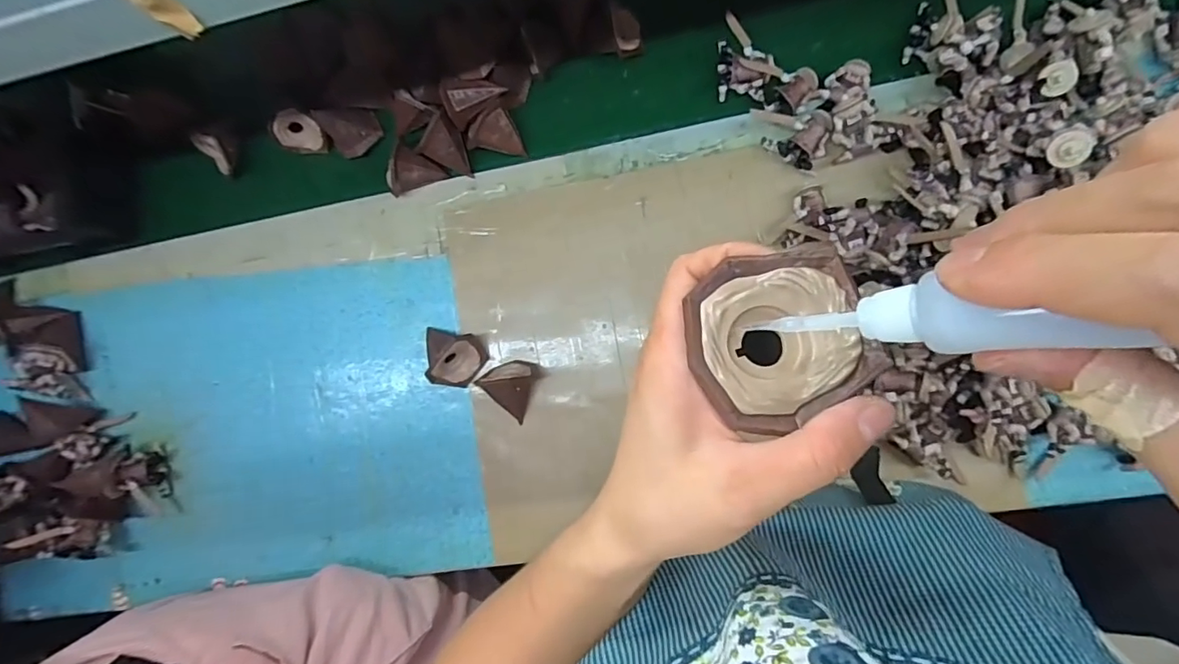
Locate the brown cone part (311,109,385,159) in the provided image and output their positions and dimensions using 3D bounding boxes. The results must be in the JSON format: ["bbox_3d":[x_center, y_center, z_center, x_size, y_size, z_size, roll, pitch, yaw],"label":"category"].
[{"bbox_3d":[-0.275,-0.231,0.613,0.056,0.045,0.044,-20,86,7],"label":"brown cone part"}]

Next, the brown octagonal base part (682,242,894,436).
[{"bbox_3d":[0.067,0.002,0.190,0.057,0.017,0.059,-20,86,7],"label":"brown octagonal base part"}]

